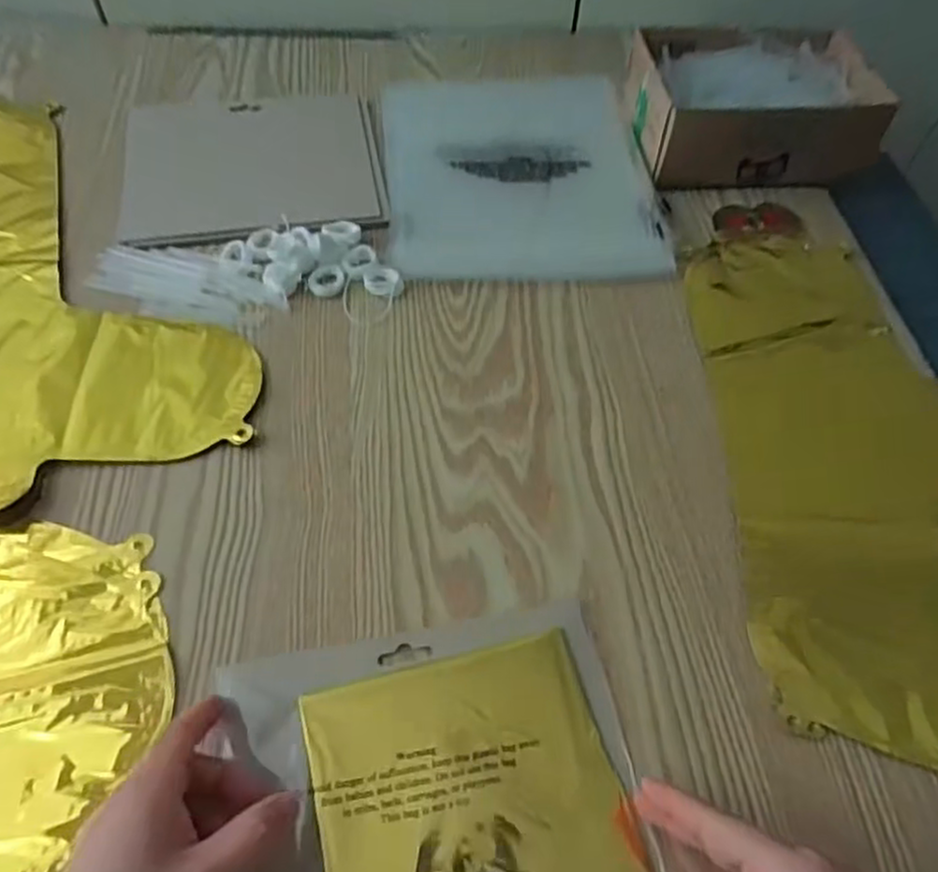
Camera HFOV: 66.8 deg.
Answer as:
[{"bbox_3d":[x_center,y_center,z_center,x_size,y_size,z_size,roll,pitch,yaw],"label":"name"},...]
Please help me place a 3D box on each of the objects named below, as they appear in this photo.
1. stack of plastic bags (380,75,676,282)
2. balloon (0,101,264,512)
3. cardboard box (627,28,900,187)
[{"bbox_3d":[0.039,-0.214,0.578,0.208,0.022,0.228,-4,57,-6],"label":"stack of plastic bags"},{"bbox_3d":[-0.307,-0.130,0.509,0.232,0.007,0.403,-17,59,-14],"label":"balloon"},{"bbox_3d":[0.233,-0.275,0.591,0.194,0.064,0.143,0,56,-3],"label":"cardboard box"}]

